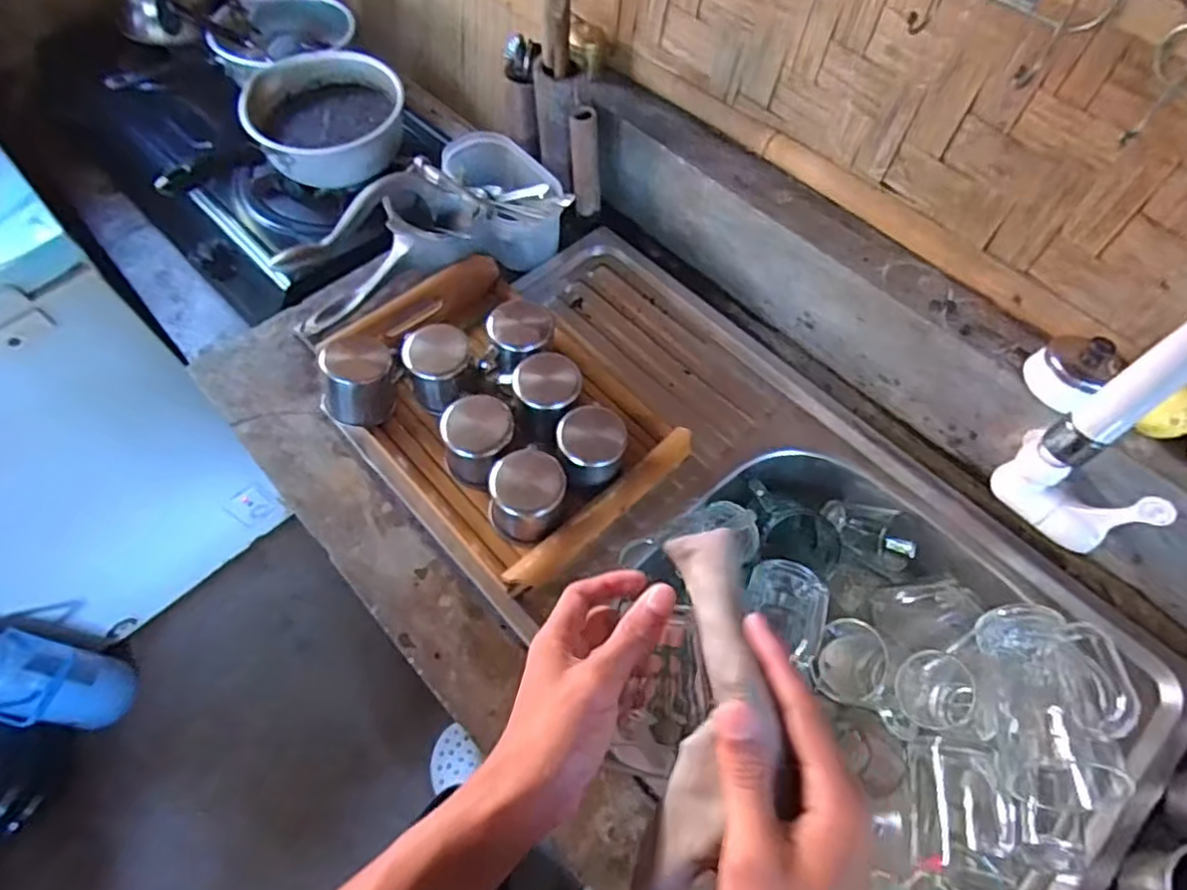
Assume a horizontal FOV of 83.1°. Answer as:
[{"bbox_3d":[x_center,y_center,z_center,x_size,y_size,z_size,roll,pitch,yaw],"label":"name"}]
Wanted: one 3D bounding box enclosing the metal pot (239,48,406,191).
[{"bbox_3d":[-0.343,-0.427,0.868,0.187,0.065,0.182,0,61,0],"label":"metal pot"}]

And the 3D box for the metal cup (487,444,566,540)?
[{"bbox_3d":[-0.057,0.046,0.608,0.066,0.068,0.070,0,61,0],"label":"metal cup"}]

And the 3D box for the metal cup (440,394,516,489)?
[{"bbox_3d":[-0.102,0.001,0.632,0.072,0.072,0.069,0,61,0],"label":"metal cup"}]

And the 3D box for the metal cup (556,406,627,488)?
[{"bbox_3d":[-0.002,0.004,0.620,0.059,0.069,0.054,0,61,0],"label":"metal cup"}]

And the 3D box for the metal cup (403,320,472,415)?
[{"bbox_3d":[-0.152,-0.079,0.662,0.061,0.052,0.064,0,61,0],"label":"metal cup"}]

